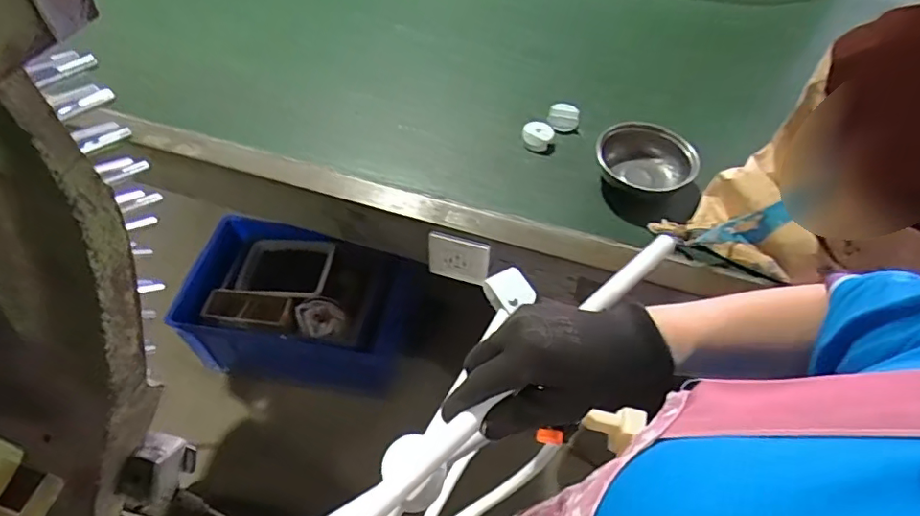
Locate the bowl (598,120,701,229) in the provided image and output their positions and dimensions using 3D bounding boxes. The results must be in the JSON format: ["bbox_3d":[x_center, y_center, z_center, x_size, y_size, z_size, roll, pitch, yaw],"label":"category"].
[{"bbox_3d":[0.278,-0.134,0.802,0.156,0.069,0.156,1,53,-2],"label":"bowl"}]

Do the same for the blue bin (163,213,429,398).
[{"bbox_3d":[-0.445,0.156,1.565,0.556,0.410,0.374,7,53,3],"label":"blue bin"}]

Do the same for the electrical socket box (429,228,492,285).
[{"bbox_3d":[-0.002,0.002,0.773,0.086,0.087,0.013,15,54,9],"label":"electrical socket box"}]

